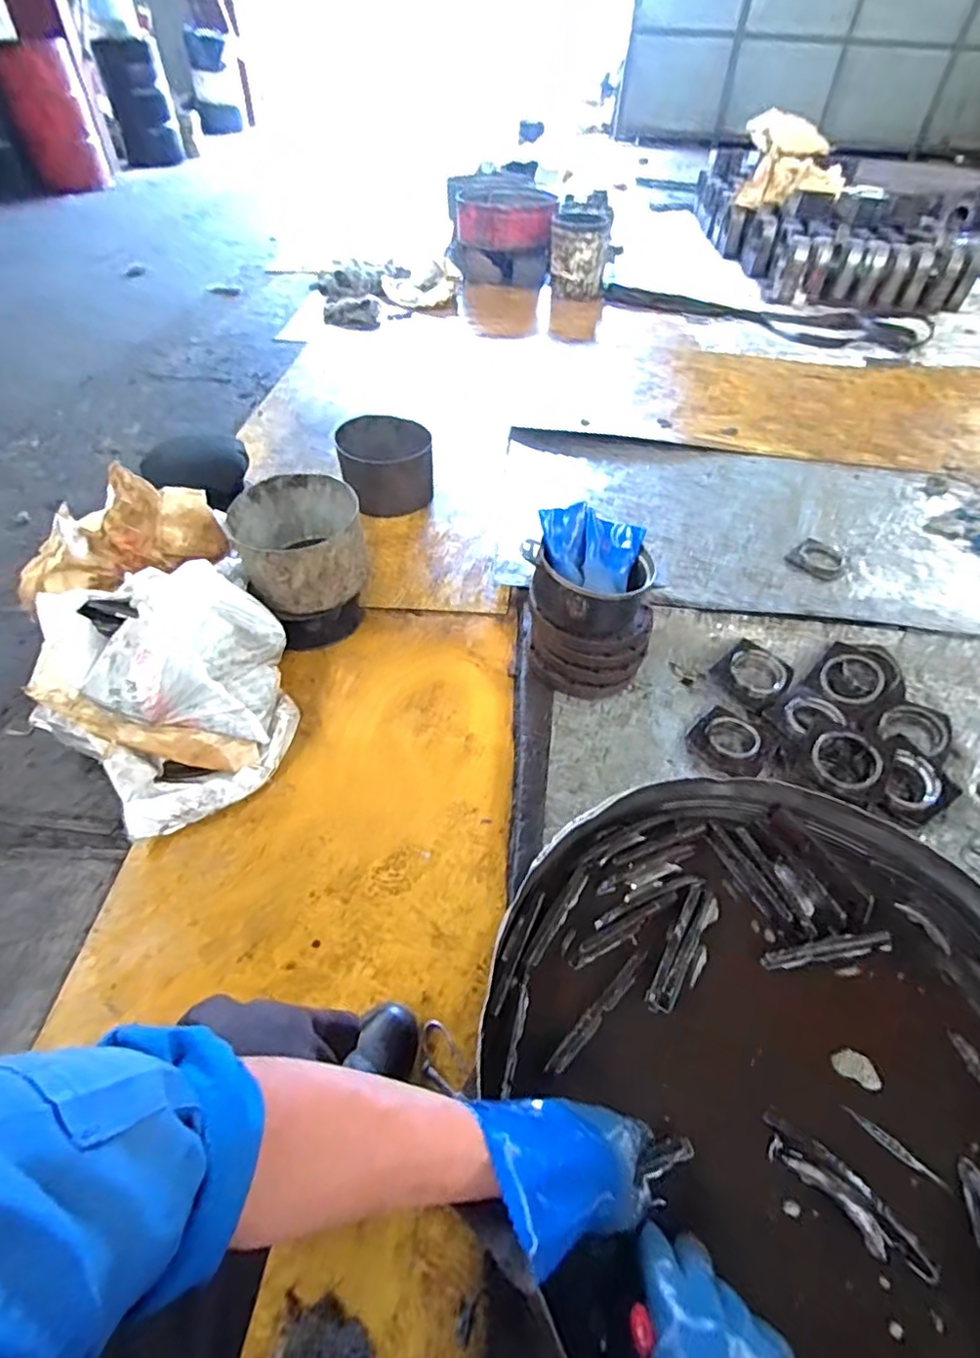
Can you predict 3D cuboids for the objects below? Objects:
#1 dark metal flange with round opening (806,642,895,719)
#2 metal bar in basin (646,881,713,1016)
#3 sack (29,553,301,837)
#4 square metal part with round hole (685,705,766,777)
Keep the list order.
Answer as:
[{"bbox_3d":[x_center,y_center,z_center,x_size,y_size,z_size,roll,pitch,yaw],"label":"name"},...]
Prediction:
[{"bbox_3d":[0.806,-0.002,1.334,0.168,0.020,0.152,-44,59,-12],"label":"dark metal flange with round opening"},{"bbox_3d":[0.206,0.278,0.634,0.030,0.011,0.146,25,52,19],"label":"metal bar in basin"},{"bbox_3d":[-0.602,0.014,1.154,0.438,0.272,0.450,-22,52,-20],"label":"sack"},{"bbox_3d":[0.497,0.123,1.231,0.146,0.035,0.164,34,55,25],"label":"square metal part with round hole"}]

